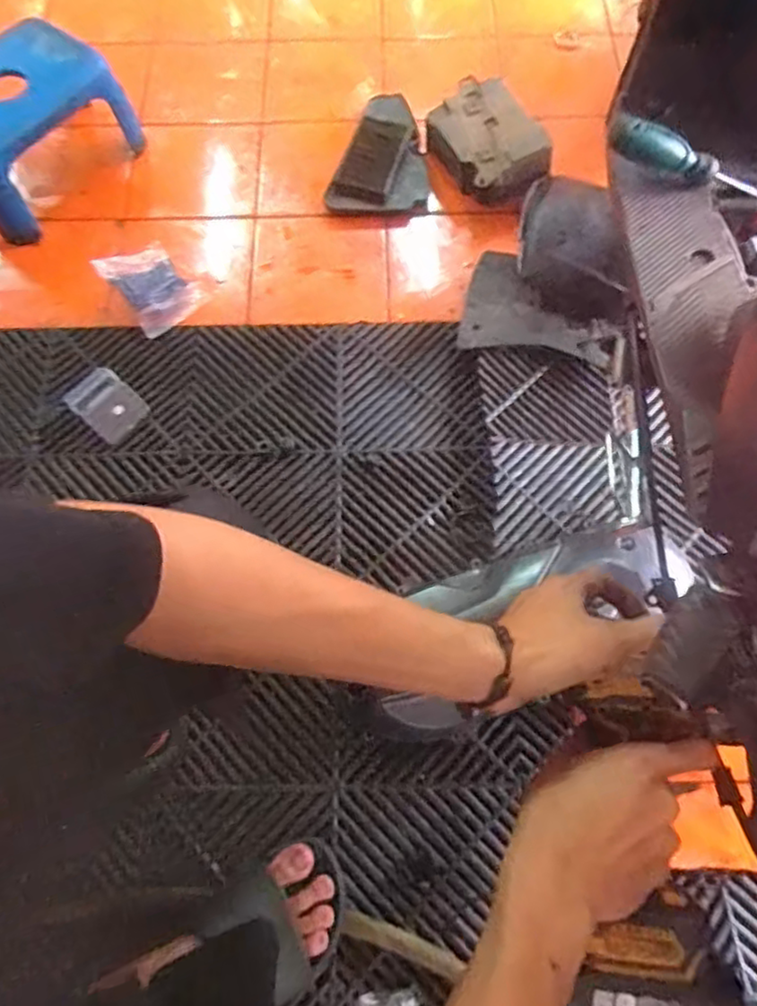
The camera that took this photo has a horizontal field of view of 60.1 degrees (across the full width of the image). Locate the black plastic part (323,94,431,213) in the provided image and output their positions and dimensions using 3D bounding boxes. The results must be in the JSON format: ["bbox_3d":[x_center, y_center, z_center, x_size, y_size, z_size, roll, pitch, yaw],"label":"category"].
[{"bbox_3d":[-0.011,-0.549,1.020,0.150,0.030,0.222,-6,69,-2],"label":"black plastic part"}]

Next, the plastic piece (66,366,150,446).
[{"bbox_3d":[-0.356,-0.129,0.860,0.091,0.022,0.071,37,74,14],"label":"plastic piece"}]

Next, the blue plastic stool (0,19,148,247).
[{"bbox_3d":[-0.498,-0.527,0.942,0.165,0.173,0.270,37,74,14],"label":"blue plastic stool"}]

